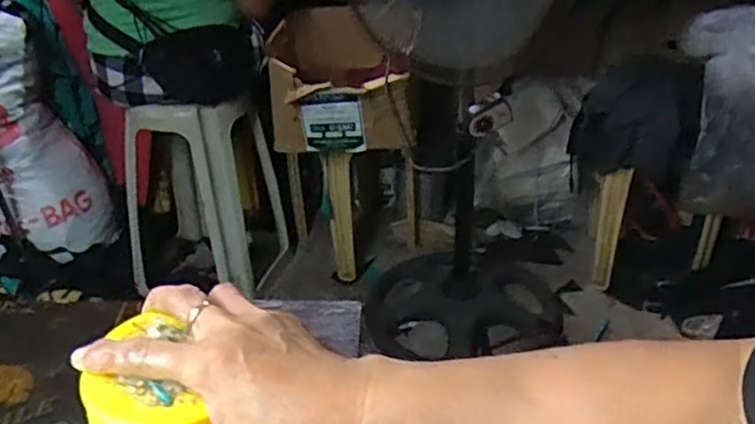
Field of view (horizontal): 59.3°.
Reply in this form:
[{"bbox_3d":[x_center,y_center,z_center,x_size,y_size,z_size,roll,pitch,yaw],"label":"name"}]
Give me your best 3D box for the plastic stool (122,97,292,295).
[{"bbox_3d":[-0.474,-0.067,1.756,0.335,0.525,0.320,6,31,13],"label":"plastic stool"}]

